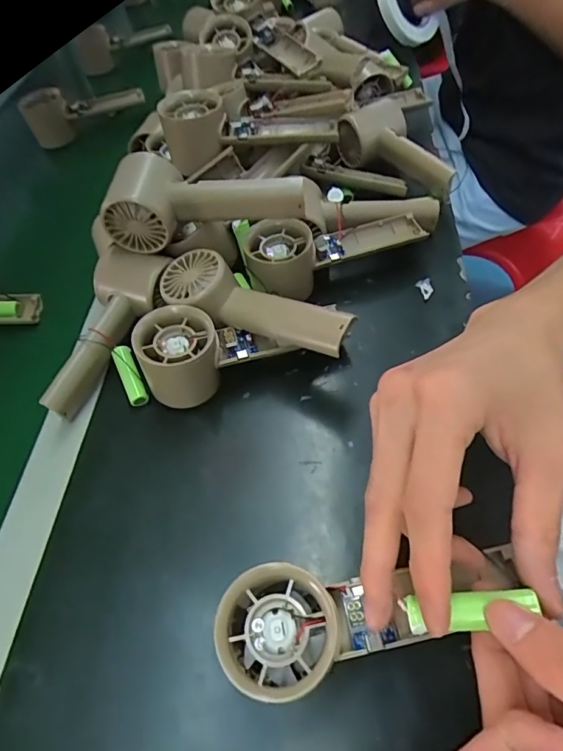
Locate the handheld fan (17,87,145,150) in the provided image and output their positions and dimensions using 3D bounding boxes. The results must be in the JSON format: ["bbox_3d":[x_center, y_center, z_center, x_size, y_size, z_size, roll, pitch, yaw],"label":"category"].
[{"bbox_3d":[-0.285,-0.386,0.682,0.169,0.054,0.067,-14,54,-5],"label":"handheld fan"}]

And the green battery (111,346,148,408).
[{"bbox_3d":[-0.118,-0.002,0.362,0.015,0.014,0.050,-24,78,-12],"label":"green battery"}]

